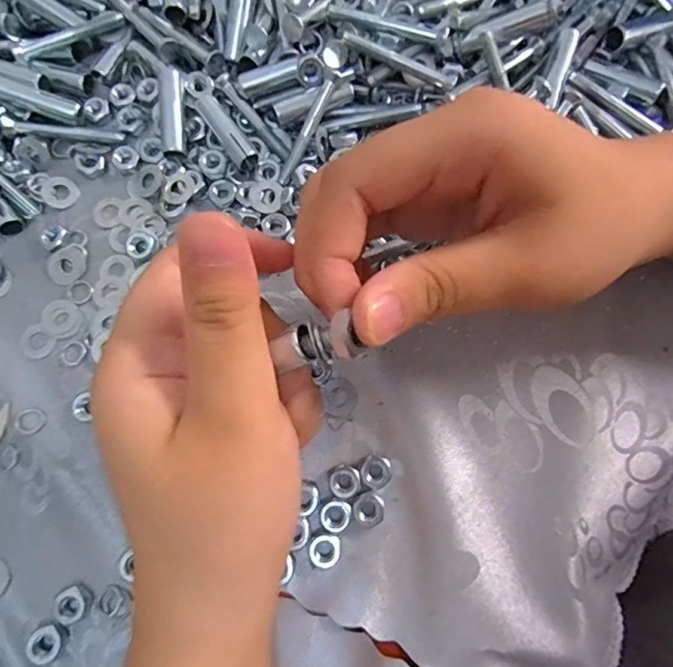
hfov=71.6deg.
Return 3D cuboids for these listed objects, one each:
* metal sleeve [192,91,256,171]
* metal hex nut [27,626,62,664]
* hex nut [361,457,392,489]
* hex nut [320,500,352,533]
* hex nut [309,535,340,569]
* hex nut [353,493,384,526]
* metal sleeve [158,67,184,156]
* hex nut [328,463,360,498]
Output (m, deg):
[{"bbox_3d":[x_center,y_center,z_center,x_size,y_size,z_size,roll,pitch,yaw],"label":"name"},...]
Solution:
[{"bbox_3d":[-0.053,-0.096,0.224,0.011,0.010,0.041,-35,78,-8],"label":"metal sleeve"},{"bbox_3d":[-0.114,0.122,0.182,0.013,0.004,0.012,-30,78,-7],"label":"metal hex nut"},{"bbox_3d":[0.017,0.059,0.198,0.012,0.004,0.013,44,80,10],"label":"hex nut"},{"bbox_3d":[0.000,0.075,0.192,0.012,0.004,0.013,7,76,2],"label":"hex nut"},{"bbox_3d":[-0.005,0.089,0.190,0.012,0.005,0.012,4,76,1],"label":"hex nut"},{"bbox_3d":[0.013,0.073,0.194,0.012,0.006,0.012,6,76,2],"label":"hex nut"},{"bbox_3d":[-0.080,-0.107,0.227,0.012,0.013,0.039,-1,79,1],"label":"metal sleeve"},{"bbox_3d":[0.003,0.062,0.197,0.013,0.004,0.013,42,79,10],"label":"hex nut"}]

